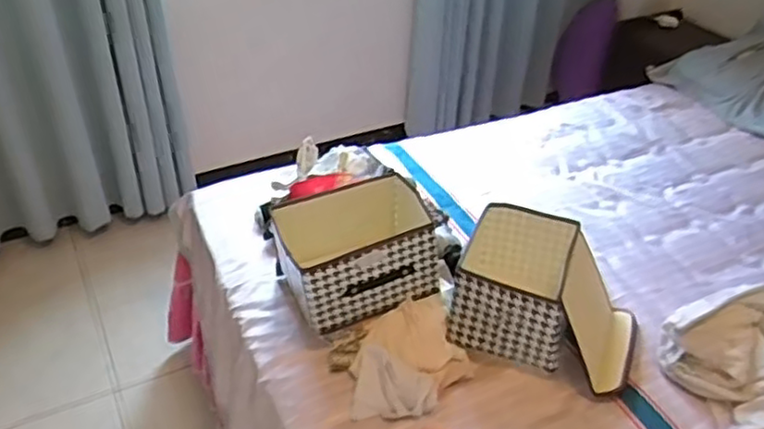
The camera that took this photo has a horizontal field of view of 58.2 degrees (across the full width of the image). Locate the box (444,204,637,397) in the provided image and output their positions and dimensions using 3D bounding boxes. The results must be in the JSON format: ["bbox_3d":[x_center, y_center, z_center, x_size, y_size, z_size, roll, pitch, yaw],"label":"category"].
[{"bbox_3d":[0.308,0.145,1.261,0.330,0.191,0.286,14,39,15],"label":"box"}]

